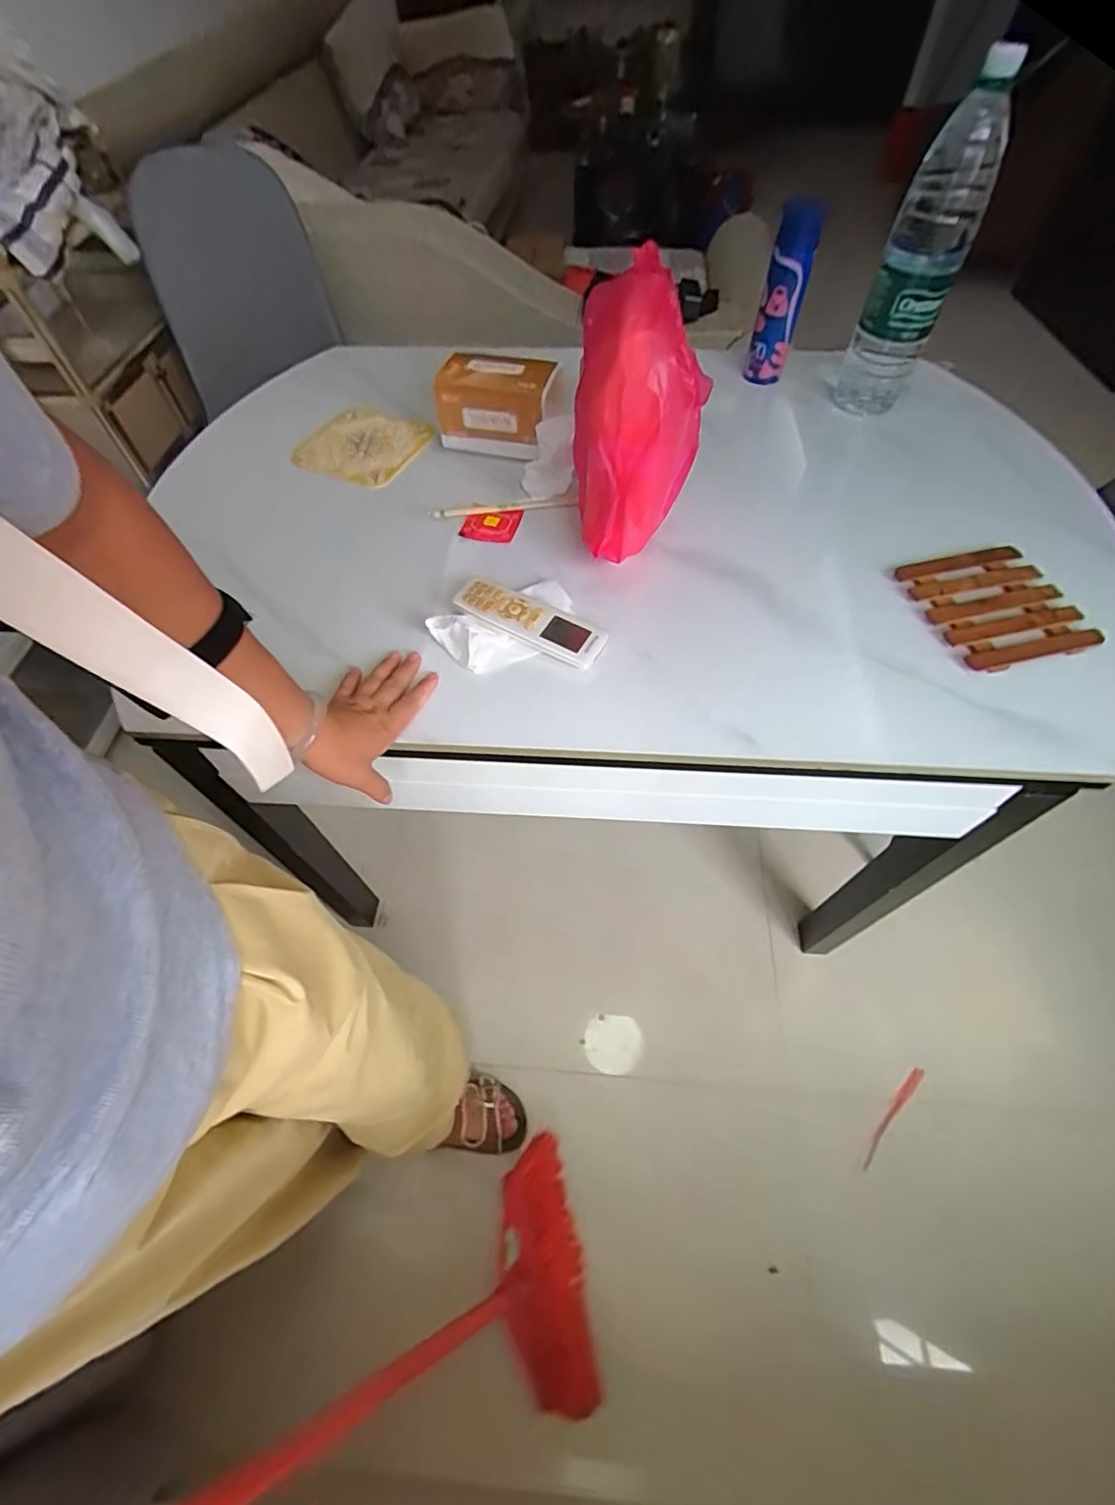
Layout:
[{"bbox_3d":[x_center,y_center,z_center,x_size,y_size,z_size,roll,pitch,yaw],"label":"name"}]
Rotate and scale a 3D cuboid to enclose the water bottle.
[{"bbox_3d":[0.435,-0.583,0.709,0.087,0.328,0.093,19,60,13],"label":"water bottle"}]

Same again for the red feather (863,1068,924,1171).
[{"bbox_3d":[0.587,0.643,1.028,0.025,0.012,0.194,33,82,20],"label":"red feather"}]

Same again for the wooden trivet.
[{"bbox_3d":[0.453,-0.153,0.609,0.141,0.012,0.152,-12,58,-7],"label":"wooden trivet"}]

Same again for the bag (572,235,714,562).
[{"bbox_3d":[0.081,-0.307,0.582,0.124,0.234,0.146,2,57,2],"label":"bag"}]

